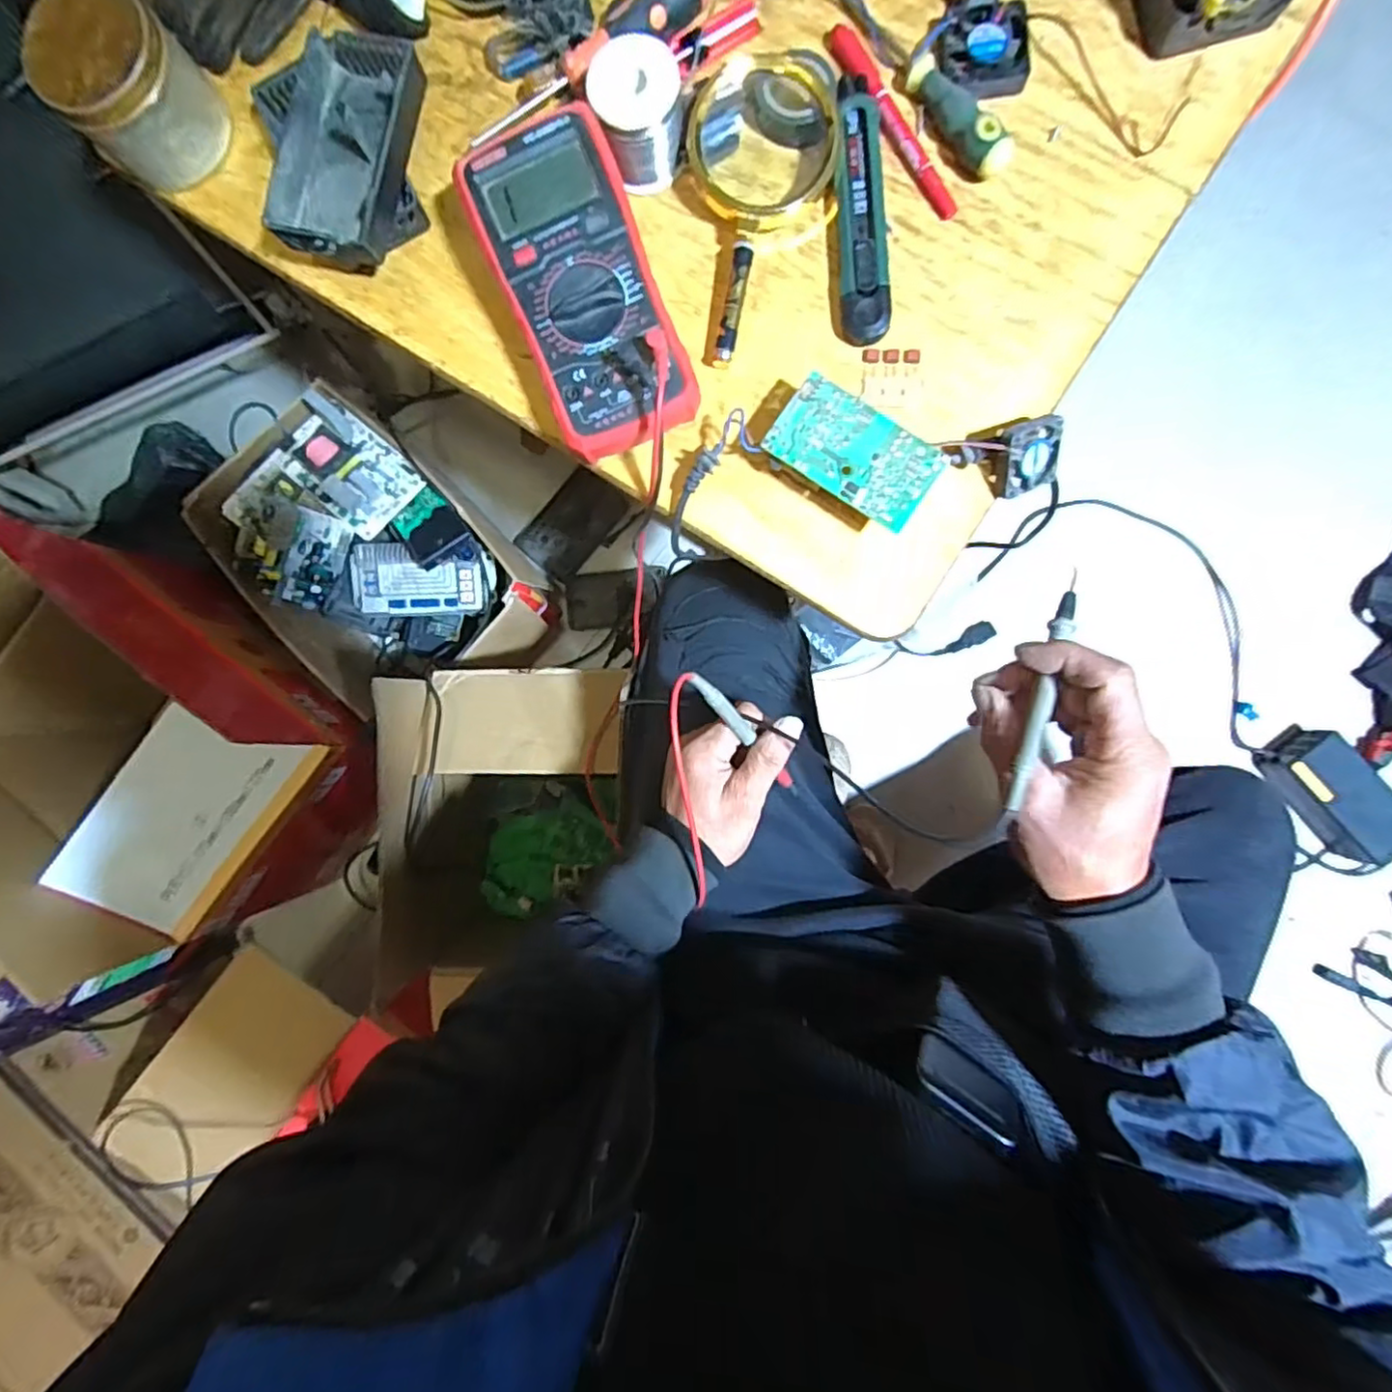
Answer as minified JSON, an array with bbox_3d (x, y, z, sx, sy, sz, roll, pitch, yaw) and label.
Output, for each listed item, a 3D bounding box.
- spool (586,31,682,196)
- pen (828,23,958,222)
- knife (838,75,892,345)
[{"bbox_3d":[-0.033,-0.348,0.398,0.050,0.057,0.047,0,88,5],"label":"spool"},{"bbox_3d":[0.120,-0.354,0.405,0.018,0.013,0.136,-32,85,3],"label":"pen"},{"bbox_3d":[0.101,-0.296,0.402,0.028,0.016,0.156,-3,87,5],"label":"knife"}]

